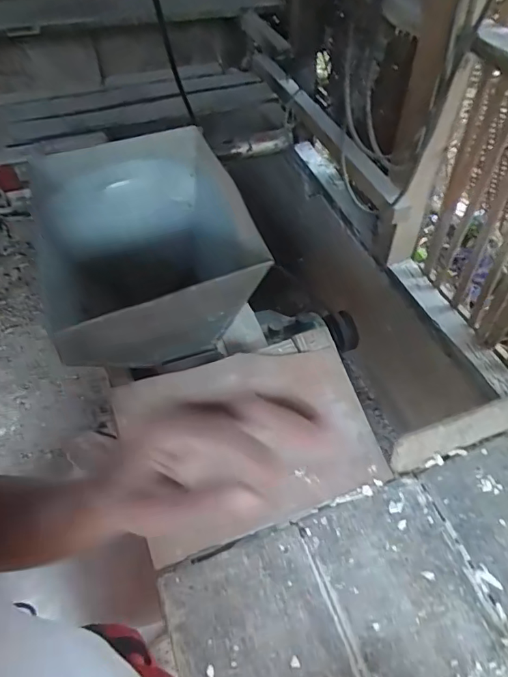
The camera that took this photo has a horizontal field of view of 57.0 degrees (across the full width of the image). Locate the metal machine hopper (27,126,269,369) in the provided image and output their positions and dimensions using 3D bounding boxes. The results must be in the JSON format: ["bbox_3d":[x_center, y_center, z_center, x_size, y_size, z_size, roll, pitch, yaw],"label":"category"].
[{"bbox_3d":[-0.137,-0.093,0.601,0.233,0.206,0.310,-15,54,-11],"label":"metal machine hopper"}]

